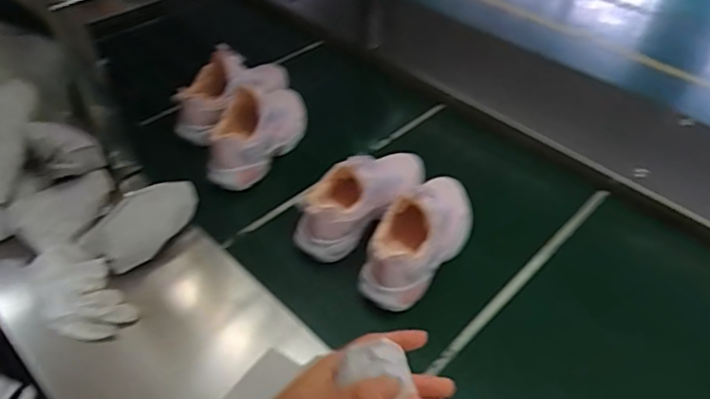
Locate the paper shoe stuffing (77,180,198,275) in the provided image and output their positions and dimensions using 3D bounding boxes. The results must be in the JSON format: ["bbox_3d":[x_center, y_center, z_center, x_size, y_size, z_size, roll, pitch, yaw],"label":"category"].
[{"bbox_3d":[-0.262,0.025,0.670,0.077,0.018,0.145,42,60,-2],"label":"paper shoe stuffing"}]

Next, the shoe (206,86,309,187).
[{"bbox_3d":[-0.153,-0.115,0.839,0.085,0.113,0.214,24,49,21],"label":"shoe"}]

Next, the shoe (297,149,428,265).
[{"bbox_3d":[0.016,-0.008,0.735,0.097,0.099,0.219,34,54,28],"label":"shoe"}]

